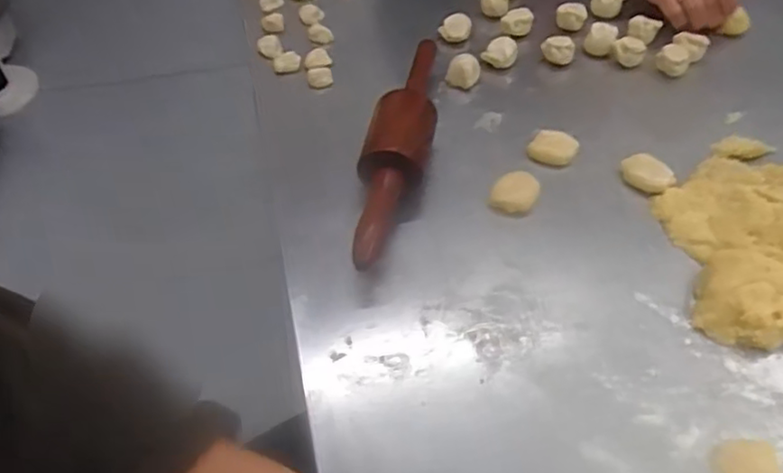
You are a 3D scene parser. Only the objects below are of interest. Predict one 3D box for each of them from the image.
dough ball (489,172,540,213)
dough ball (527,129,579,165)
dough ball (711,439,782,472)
[{"bbox_3d":[0.112,-0.040,0.597,0.041,0.017,0.039,-1,50,1],"label":"dough ball"},{"bbox_3d":[0.156,-0.086,0.631,0.042,0.017,0.029,19,53,17],"label":"dough ball"},{"bbox_3d":[0.235,0.156,0.435,0.035,0.020,0.041,-3,50,-1],"label":"dough ball"}]

